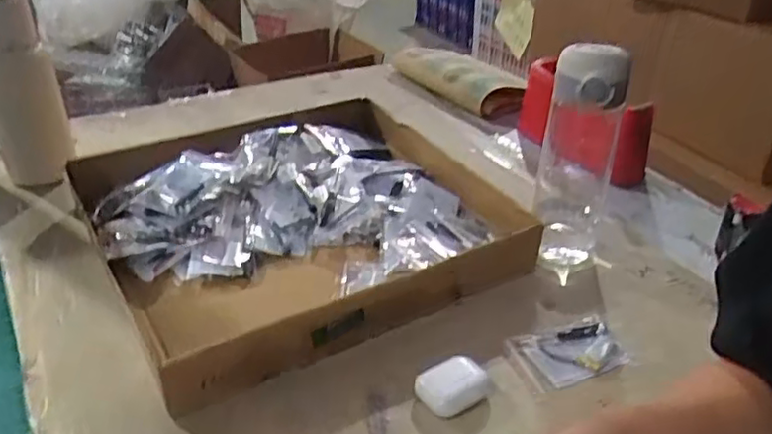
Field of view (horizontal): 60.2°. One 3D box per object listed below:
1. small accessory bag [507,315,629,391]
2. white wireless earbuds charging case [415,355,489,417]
[{"bbox_3d":[0.163,0.120,0.595,0.095,0.007,0.060,-11,36,-18],"label":"small accessory bag"},{"bbox_3d":[0.055,0.140,0.550,0.055,0.019,0.043,-18,39,-27],"label":"white wireless earbuds charging case"}]

